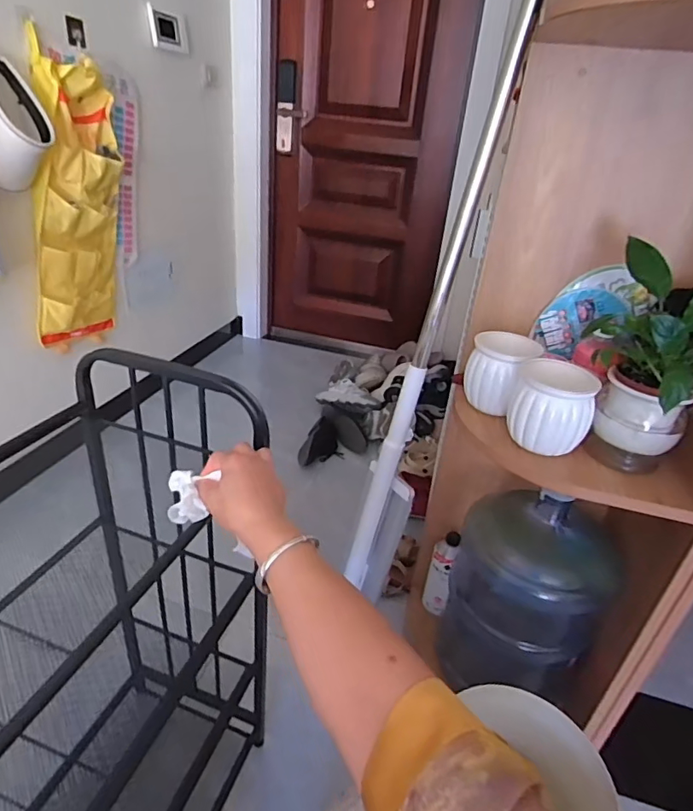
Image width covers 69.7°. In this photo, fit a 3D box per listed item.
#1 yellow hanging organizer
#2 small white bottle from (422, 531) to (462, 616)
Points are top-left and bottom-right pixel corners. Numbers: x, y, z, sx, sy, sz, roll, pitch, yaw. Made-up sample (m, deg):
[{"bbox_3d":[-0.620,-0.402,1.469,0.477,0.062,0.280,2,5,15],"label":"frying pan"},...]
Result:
[{"bbox_3d":[-0.742,-0.555,1.422,0.084,0.770,0.335,13,18,10],"label":"yellow hanging organizer"},{"bbox_3d":[0.210,0.378,1.105,0.048,0.216,0.064,1,30,-8],"label":"small white bottle"}]

